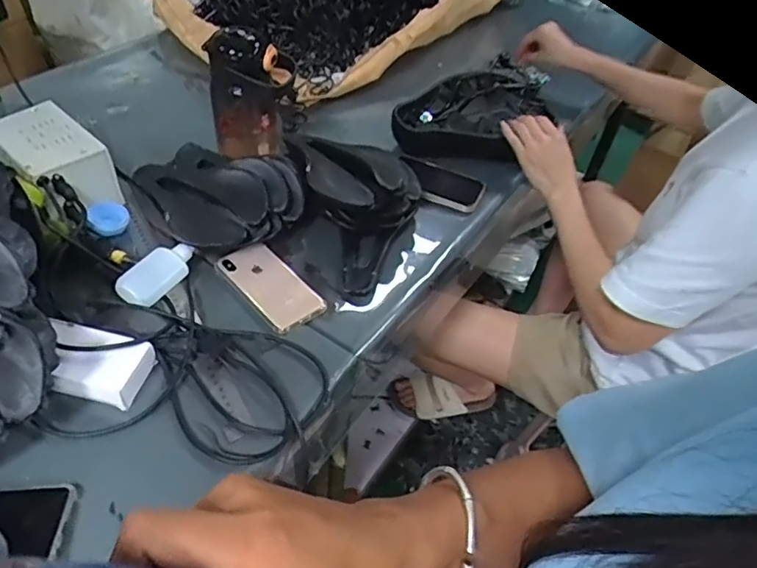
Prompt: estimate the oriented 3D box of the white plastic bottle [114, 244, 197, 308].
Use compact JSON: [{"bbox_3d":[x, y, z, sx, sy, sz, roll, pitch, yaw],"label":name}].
[{"bbox_3d":[-0.252,-0.009,0.641,0.045,0.039,0.099,23,46,16],"label":"white plastic bottle"}]

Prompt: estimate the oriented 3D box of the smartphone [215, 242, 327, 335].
[{"bbox_3d":[-0.128,0.000,0.665,0.072,0.014,0.138,-32,56,-33],"label":"smartphone"}]

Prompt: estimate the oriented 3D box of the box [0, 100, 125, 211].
[{"bbox_3d":[-0.416,-0.158,0.704,0.154,0.077,0.098,37,52,27],"label":"box"}]

